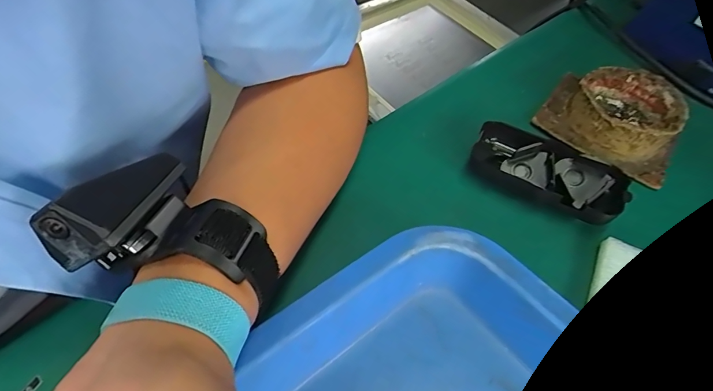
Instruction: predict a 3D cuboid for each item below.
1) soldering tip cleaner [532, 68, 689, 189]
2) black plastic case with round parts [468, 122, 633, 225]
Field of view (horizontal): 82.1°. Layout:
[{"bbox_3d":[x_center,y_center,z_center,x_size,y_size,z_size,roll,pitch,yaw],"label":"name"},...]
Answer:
[{"bbox_3d":[0.223,-0.072,0.353,0.107,0.037,0.089,34,58,15],"label":"soldering tip cleaner"},{"bbox_3d":[0.142,-0.017,0.310,0.107,0.025,0.050,30,57,13],"label":"black plastic case with round parts"}]

